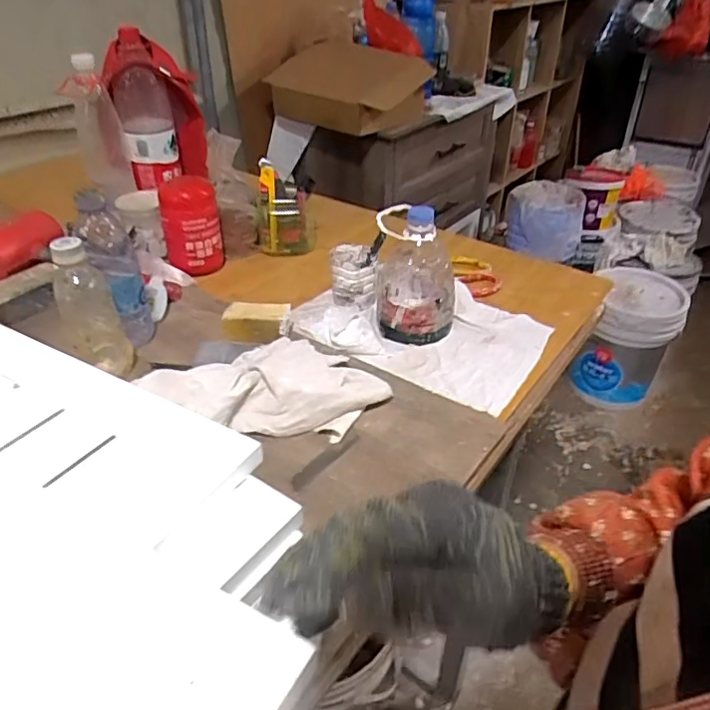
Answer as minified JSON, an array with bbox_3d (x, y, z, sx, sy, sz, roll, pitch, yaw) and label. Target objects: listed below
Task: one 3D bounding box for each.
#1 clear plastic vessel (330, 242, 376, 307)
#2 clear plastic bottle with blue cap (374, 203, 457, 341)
[{"bbox_3d":[-0.003,-0.115,0.826,0.060,0.068,0.063,-1,35,-1],"label":"clear plastic vessel"},{"bbox_3d":[0.079,-0.111,0.756,0.100,0.158,0.110,2,35,3],"label":"clear plastic bottle with blue cap"}]

